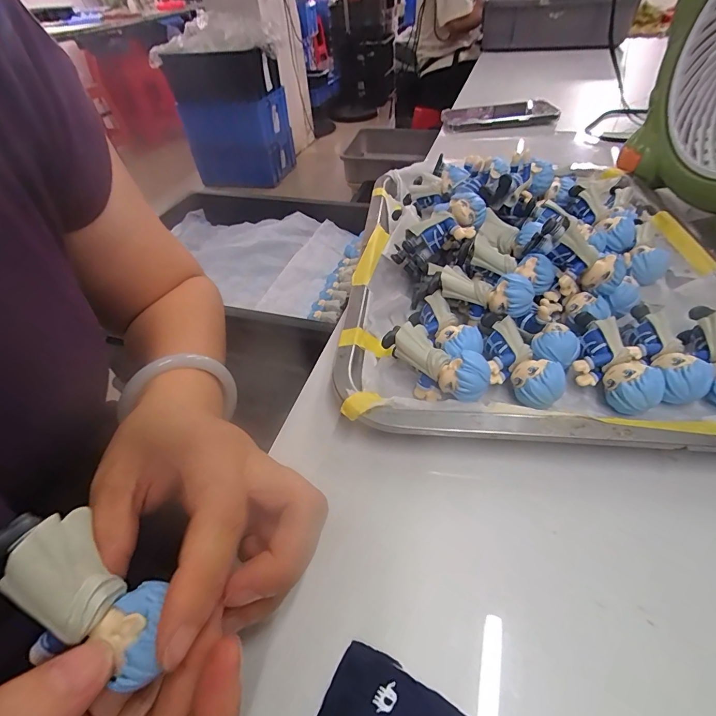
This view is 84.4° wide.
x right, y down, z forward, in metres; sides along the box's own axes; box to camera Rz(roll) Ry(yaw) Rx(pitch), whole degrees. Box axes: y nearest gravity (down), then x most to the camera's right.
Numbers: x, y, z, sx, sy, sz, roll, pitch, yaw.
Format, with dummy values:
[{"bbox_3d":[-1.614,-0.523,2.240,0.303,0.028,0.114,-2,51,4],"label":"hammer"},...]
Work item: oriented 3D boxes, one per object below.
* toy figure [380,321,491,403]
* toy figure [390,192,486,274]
[{"bbox_3d":[0.042,0.003,0.224,0.063,0.027,0.023,32,56,31],"label":"toy figure"},{"bbox_3d":[0.056,-0.088,0.278,0.068,0.023,0.027,-32,42,19],"label":"toy figure"}]

